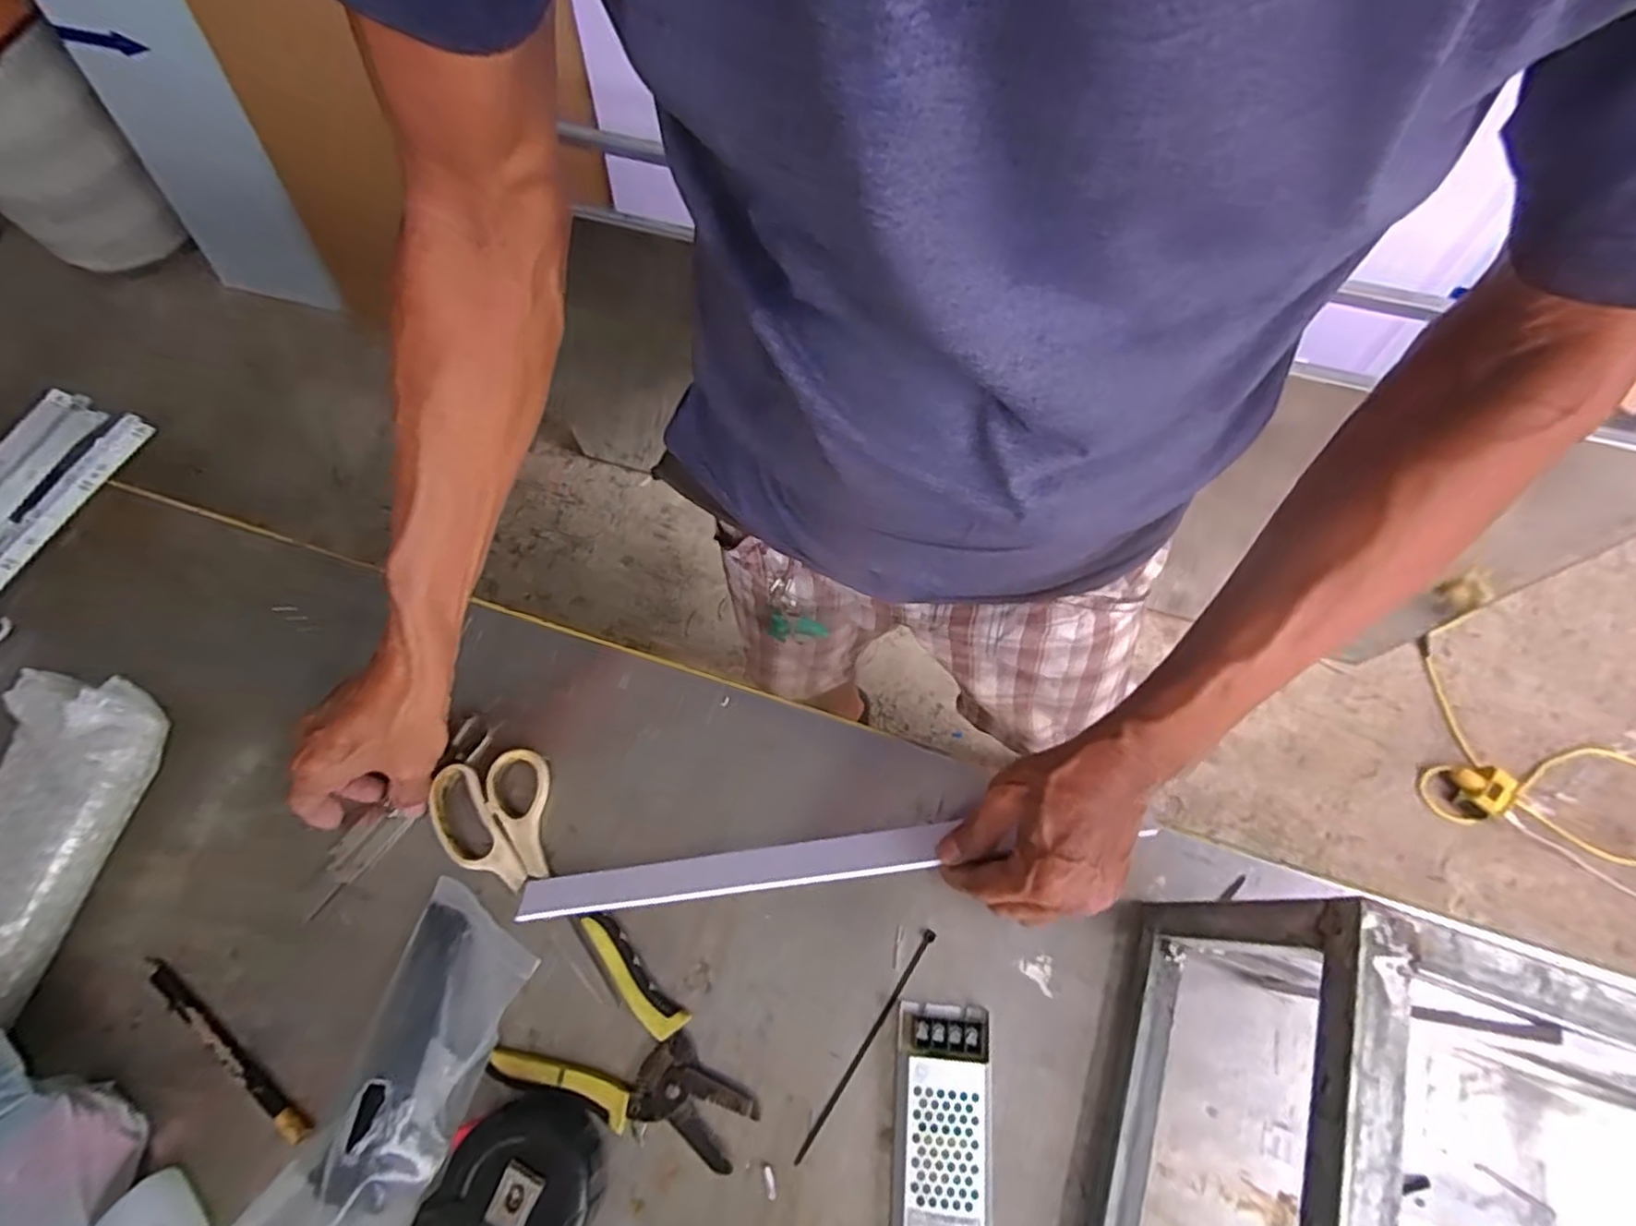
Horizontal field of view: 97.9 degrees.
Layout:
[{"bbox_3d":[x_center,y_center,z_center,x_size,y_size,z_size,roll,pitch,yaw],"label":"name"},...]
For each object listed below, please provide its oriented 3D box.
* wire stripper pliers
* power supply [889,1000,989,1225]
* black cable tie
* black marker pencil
[{"bbox_3d":[-0.106,0.263,0.420,0.146,0.012,0.097,30,71,13],"label":"wire stripper pliers"},{"bbox_3d":[0.067,0.300,0.396,0.051,0.023,0.143,5,67,3],"label":"power supply"},{"bbox_3d":[0.030,0.257,0.426,0.006,0.004,0.145,32,71,13],"label":"black cable tie"},{"bbox_3d":[-0.360,0.265,0.431,0.156,0.012,0.015,33,72,14],"label":"black marker pencil"}]

